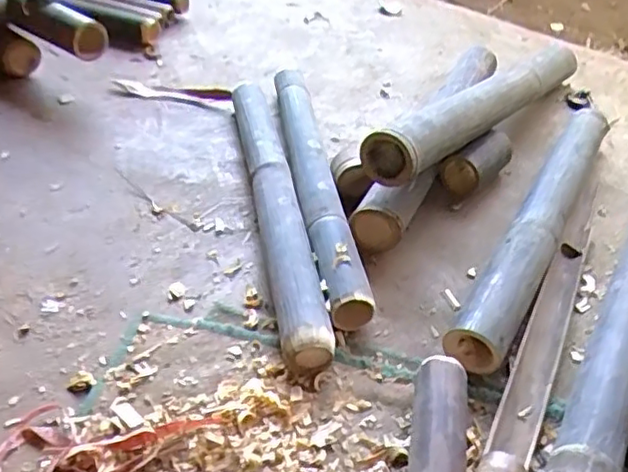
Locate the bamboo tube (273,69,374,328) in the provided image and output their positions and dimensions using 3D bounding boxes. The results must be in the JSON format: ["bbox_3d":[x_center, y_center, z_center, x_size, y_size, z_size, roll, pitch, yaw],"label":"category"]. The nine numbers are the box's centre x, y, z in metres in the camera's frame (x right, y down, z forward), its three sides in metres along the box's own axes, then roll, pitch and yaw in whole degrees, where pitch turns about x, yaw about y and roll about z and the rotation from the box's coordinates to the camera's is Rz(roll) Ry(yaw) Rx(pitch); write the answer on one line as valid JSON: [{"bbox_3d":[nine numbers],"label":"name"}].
[{"bbox_3d":[-0.002,-0.090,1.013,0.064,0.077,0.590,-4,41,-9],"label":"bamboo tube"}]

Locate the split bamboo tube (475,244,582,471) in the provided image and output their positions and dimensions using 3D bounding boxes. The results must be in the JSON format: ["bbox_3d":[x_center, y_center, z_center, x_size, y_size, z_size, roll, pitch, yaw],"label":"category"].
[{"bbox_3d":[0.282,0.138,0.780,0.049,0.042,0.457,21,43,19],"label":"split bamboo tube"}]

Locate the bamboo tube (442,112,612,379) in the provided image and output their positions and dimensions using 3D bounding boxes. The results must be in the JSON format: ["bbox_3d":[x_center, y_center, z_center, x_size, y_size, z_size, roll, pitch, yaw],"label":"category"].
[{"bbox_3d":[0.355,-0.032,0.969,0.074,0.075,0.667,24,44,22],"label":"bamboo tube"}]

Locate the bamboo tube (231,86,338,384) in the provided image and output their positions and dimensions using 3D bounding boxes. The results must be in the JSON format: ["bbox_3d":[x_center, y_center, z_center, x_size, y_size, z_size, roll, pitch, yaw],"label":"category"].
[{"bbox_3d":[-0.062,-0.056,0.959,0.066,0.073,0.621,-5,41,-11],"label":"bamboo tube"}]

